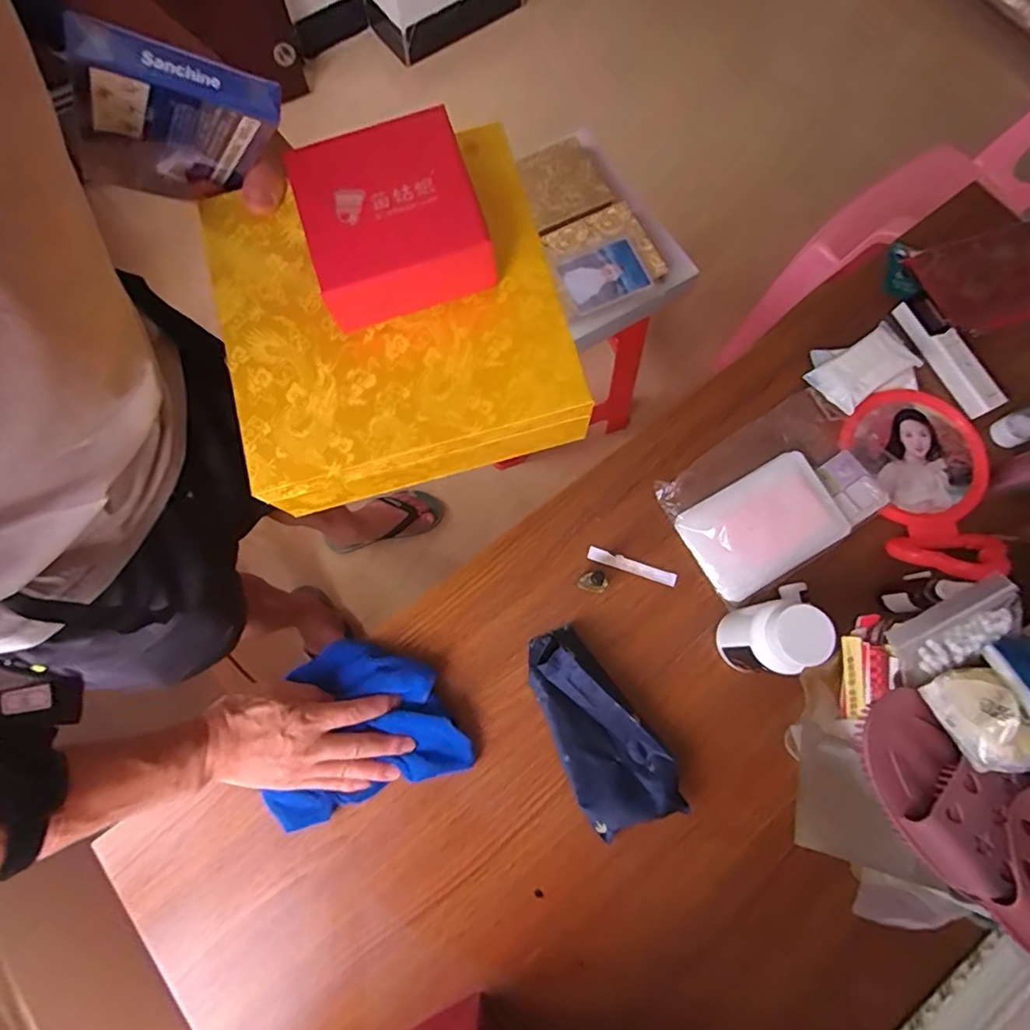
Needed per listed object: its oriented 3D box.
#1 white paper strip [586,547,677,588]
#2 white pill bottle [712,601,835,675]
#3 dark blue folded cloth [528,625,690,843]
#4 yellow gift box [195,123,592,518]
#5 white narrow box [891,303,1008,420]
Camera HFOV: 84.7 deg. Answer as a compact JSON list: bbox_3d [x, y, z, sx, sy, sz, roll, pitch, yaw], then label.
[{"bbox_3d":[0.117,0.051,0.564,0.090,0.004,0.013,19,87,3],"label":"white paper strip"},{"bbox_3d":[0.222,0.106,0.491,0.057,0.100,0.059,1,75,-2],"label":"white pill bottle"},{"bbox_3d":[0.075,0.186,0.502,0.085,0.036,0.175,-22,77,-8],"label":"dark blue folded cloth"},{"bbox_3d":[-0.088,-0.134,0.414,0.226,0.087,0.216,-16,75,-3],"label":"yellow gift box"},{"bbox_3d":[0.469,-0.174,0.611,0.028,0.022,0.145,-28,77,-9],"label":"white narrow box"}]

